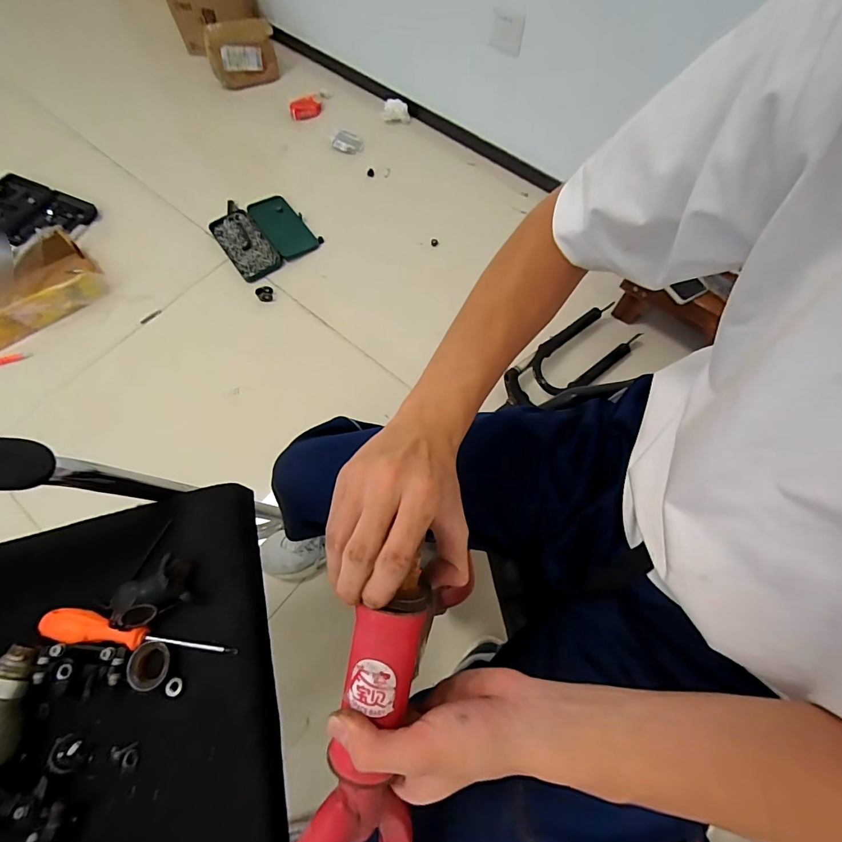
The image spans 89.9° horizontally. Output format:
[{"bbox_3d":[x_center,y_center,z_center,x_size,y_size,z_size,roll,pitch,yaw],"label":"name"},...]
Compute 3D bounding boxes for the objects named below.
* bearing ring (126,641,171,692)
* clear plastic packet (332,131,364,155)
[{"bbox_3d":[-0.278,0.249,0.428,0.043,0.014,0.043,0,69,0],"label":"bearing ring"},{"bbox_3d":[-0.238,-0.911,1.382,0.098,0.019,0.078,13,69,5],"label":"clear plastic packet"}]

